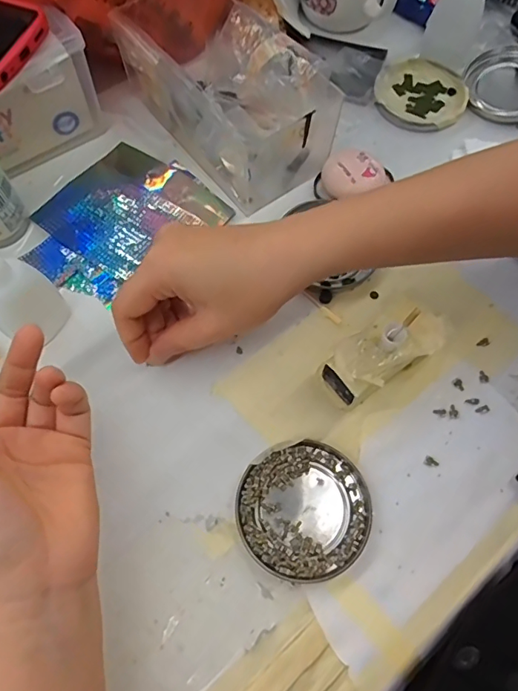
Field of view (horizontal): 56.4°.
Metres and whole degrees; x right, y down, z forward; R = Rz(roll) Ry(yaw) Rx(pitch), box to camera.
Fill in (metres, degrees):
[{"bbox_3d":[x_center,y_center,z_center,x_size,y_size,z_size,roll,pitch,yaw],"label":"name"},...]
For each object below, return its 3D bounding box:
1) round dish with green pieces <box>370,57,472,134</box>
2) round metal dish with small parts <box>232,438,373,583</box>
[{"bbox_3d":[0.145,-0.224,0.434,0.079,0.014,0.079,1,67,-2],"label":"round dish with green pieces"},{"bbox_3d":[0.027,0.098,0.293,0.080,0.009,0.076,1,67,-2],"label":"round metal dish with small parts"}]

